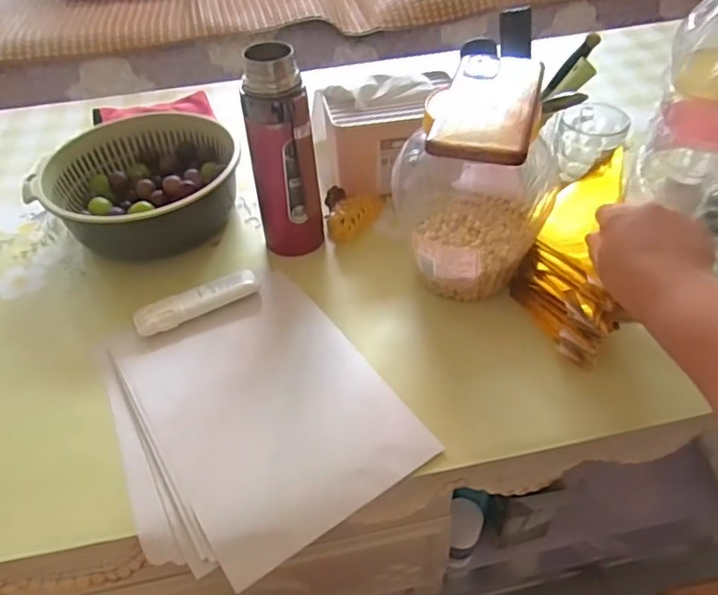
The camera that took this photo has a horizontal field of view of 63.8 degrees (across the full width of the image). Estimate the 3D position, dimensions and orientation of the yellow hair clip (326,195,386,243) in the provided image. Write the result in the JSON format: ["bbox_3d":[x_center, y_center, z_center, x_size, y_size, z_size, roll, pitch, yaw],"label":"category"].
[{"bbox_3d":[-0.005,-0.099,0.674,0.033,0.029,0.083,26,52,26],"label":"yellow hair clip"}]

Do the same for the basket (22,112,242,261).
[{"bbox_3d":[-0.270,-0.143,0.711,0.221,0.077,0.207,-17,46,-13],"label":"basket"}]

